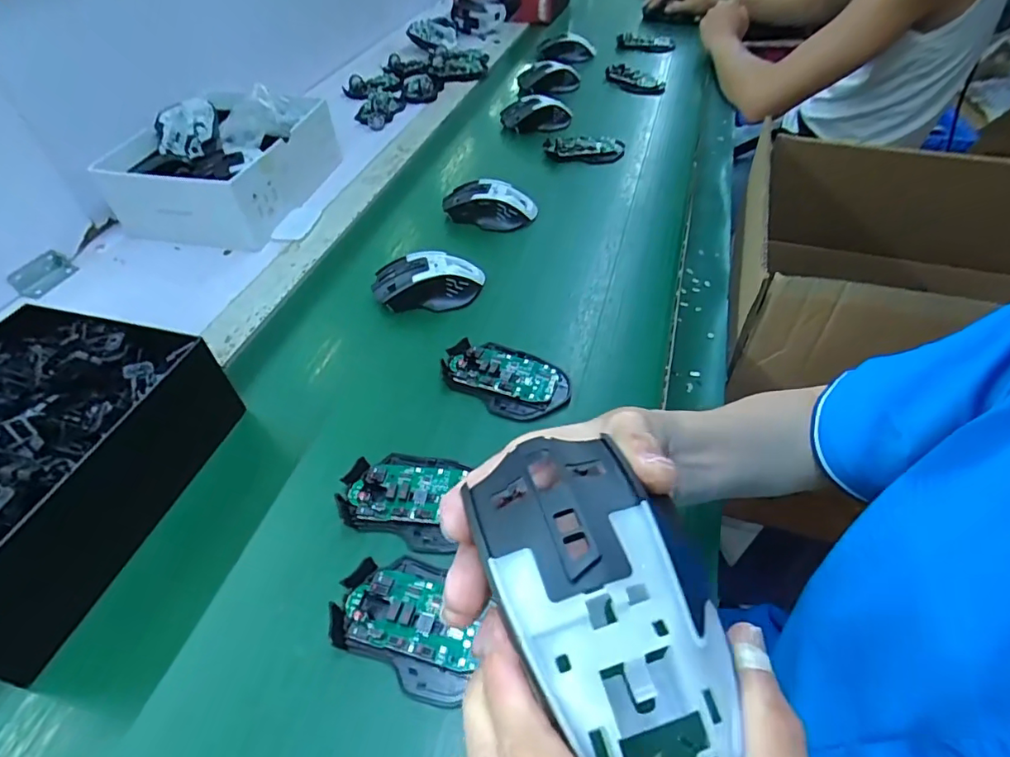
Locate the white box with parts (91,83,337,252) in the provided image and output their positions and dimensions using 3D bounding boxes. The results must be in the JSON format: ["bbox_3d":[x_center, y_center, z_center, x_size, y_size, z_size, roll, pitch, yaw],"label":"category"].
[{"bbox_3d":[-0.361,-0.288,0.709,0.214,0.095,0.240,9,49,10],"label":"white box with parts"}]

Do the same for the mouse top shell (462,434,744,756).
[{"bbox_3d":[0.028,0.066,0.161,0.056,0.032,0.112,-16,49,-13],"label":"mouse top shell"}]

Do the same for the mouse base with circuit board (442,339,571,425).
[{"bbox_3d":[-0.001,-0.002,0.480,0.116,0.020,0.064,23,52,21],"label":"mouse base with circuit board"}]

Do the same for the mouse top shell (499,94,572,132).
[{"bbox_3d":[0.052,-0.425,0.852,0.113,0.035,0.084,16,47,11],"label":"mouse top shell"}]

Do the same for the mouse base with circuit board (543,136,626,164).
[{"bbox_3d":[0.114,-0.334,0.779,0.115,0.019,0.056,9,46,5],"label":"mouse base with circuit board"}]

